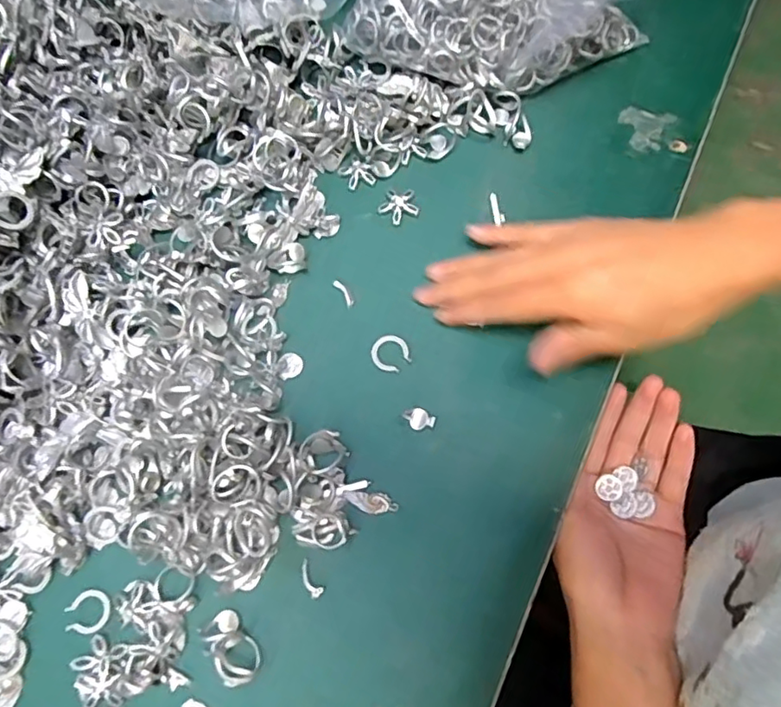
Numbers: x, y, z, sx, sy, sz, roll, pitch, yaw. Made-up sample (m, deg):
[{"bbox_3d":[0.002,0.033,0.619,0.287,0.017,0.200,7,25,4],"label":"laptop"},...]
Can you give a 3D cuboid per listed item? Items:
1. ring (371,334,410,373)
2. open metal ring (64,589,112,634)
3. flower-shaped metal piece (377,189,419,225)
[{"bbox_3d":[0.000,0.000,0.346,0.023,0.004,0.021,-1,72,2],"label":"ring"},{"bbox_3d":[-0.159,0.136,0.311,0.024,0.004,0.021,-18,72,-3],"label":"open metal ring"},{"bbox_3d":[0.005,-0.094,0.373,0.024,0.004,0.022,-1,72,2],"label":"flower-shaped metal piece"}]

